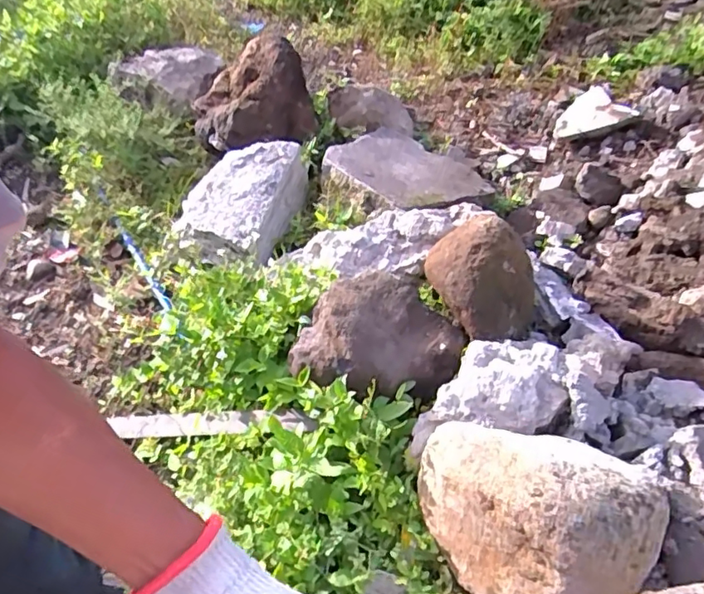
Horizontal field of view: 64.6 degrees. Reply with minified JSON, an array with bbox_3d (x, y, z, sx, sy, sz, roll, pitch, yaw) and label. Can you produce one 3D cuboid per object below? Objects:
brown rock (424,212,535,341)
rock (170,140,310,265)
[{"bbox_3d":[0.250,-0.039,1.092,0.215,0.140,0.237,7,51,10],"label":"brown rock"},{"bbox_3d":[-0.290,-0.228,1.437,0.266,0.129,0.438,6,51,9],"label":"rock"}]

